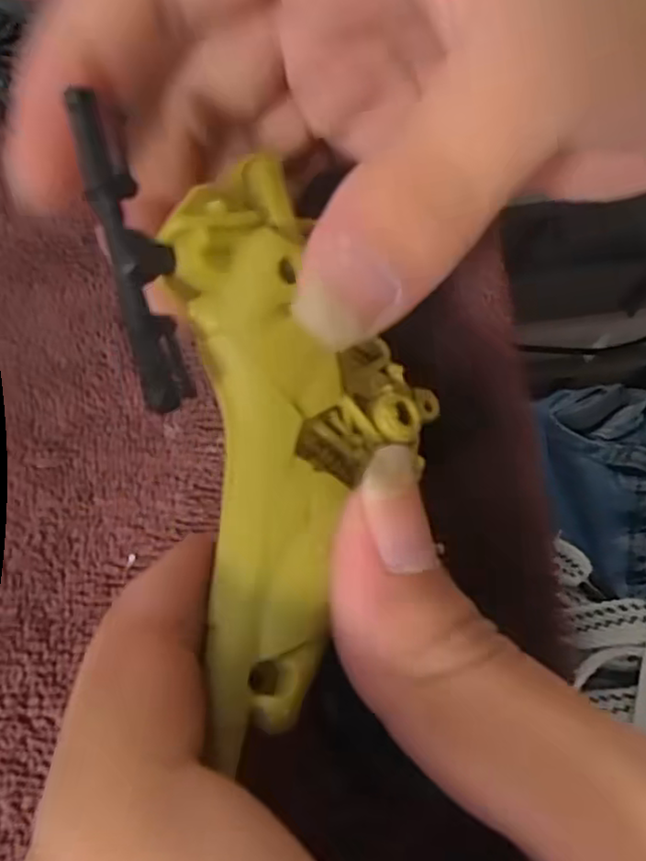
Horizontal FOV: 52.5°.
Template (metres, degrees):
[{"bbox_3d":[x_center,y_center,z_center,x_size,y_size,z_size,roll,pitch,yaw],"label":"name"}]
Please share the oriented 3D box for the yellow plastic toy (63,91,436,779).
[{"bbox_3d":[-0.006,-0.005,0.100,0.043,0.022,0.087,-11,74,-6],"label":"yellow plastic toy"}]

